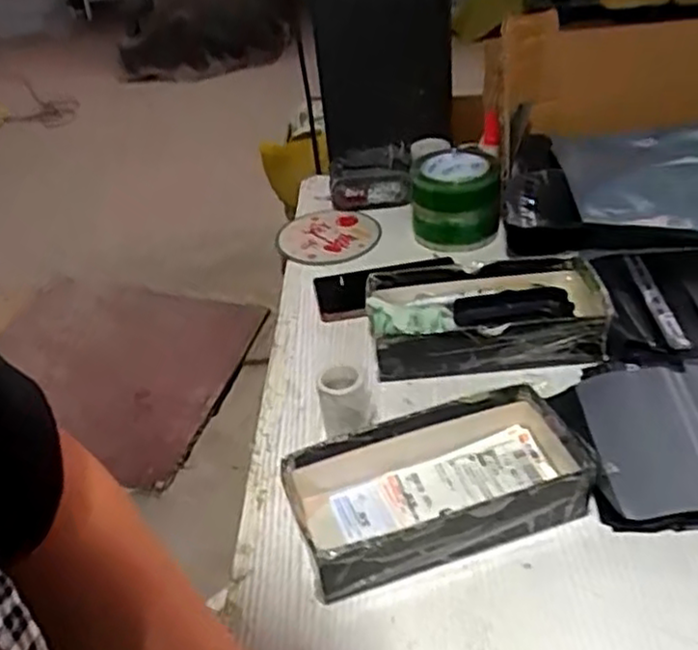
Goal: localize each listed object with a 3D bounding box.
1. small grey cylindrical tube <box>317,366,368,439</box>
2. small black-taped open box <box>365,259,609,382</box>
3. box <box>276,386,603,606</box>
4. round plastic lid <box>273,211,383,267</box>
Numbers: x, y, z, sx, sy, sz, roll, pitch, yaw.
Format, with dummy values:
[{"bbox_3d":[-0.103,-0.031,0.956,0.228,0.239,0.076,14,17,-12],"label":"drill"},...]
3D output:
[{"bbox_3d":[-0.005,0.069,0.626,0.039,0.061,0.038,-5,36,4],"label":"small grey cylindrical tube"},{"bbox_3d":[0.135,-0.009,0.715,0.229,0.050,0.126,-3,36,7],"label":"small black-taped open box"},{"bbox_3d":[0.069,0.123,0.553,0.218,0.058,0.112,-15,36,-11],"label":"box"},{"bbox_3d":[-0.025,-0.115,0.928,0.118,0.013,0.134,18,41,27],"label":"round plastic lid"}]

